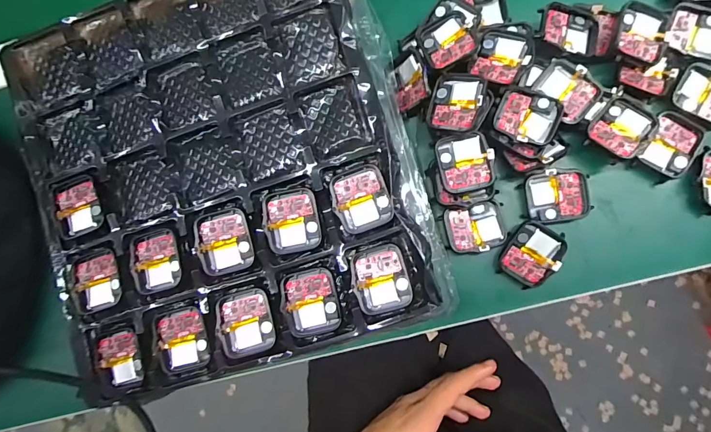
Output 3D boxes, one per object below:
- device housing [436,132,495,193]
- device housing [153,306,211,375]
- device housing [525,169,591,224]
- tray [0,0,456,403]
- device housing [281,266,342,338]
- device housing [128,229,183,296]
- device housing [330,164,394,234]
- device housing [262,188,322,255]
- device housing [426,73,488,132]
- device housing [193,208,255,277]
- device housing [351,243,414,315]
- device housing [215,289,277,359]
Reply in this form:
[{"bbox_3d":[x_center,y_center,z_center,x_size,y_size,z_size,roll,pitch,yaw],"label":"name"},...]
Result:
[{"bbox_3d":[0.078,-0.038,0.275,0.036,0.008,0.040,-10,84,6],"label":"device housing"},{"bbox_3d":[-0.119,0.085,0.264,0.034,0.012,0.042,-11,84,6],"label":"device housing"},{"bbox_3d":[0.149,-0.015,0.285,0.042,0.012,0.036,-7,84,6],"label":"device housing"},{"bbox_3d":[-0.095,-0.036,0.280,0.263,0.035,0.278,-17,83,5],"label":"tray"},{"bbox_3d":[-0.030,0.058,0.256,0.037,0.006,0.043,-14,83,5],"label":"device housing"},{"bbox_3d":[-0.138,0.030,0.267,0.036,0.005,0.042,-15,83,5],"label":"device housing"},{"bbox_3d":[0.004,-0.012,0.262,0.036,0.009,0.042,-20,83,5],"label":"device housing"},{"bbox_3d":[-0.043,0.003,0.262,0.035,0.008,0.043,-9,84,6],"label":"device housing"},{"bbox_3d":[0.072,-0.082,0.275,0.037,0.008,0.040,15,87,29],"label":"device housing"},{"bbox_3d":[-0.088,0.017,0.261,0.035,0.008,0.042,-15,83,5],"label":"device housing"},{"bbox_3d":[0.017,0.041,0.253,0.035,0.008,0.044,-16,83,5],"label":"device housing"},{"bbox_3d":[-0.074,0.072,0.261,0.036,0.010,0.042,-14,83,5],"label":"device housing"}]

